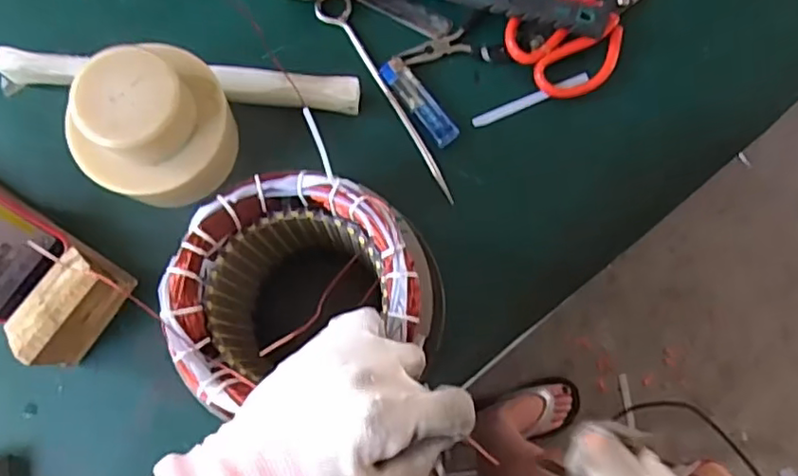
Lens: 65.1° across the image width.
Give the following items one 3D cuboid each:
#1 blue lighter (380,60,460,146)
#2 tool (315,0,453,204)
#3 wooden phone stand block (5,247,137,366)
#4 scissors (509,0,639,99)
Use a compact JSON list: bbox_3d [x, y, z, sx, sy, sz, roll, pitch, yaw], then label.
[{"bbox_3d":[0.018,-0.117,0.535,0.023,0.014,0.086,-38,80,-7],"label":"blue lighter"},{"bbox_3d":[-0.015,-0.123,0.536,0.031,0.014,0.211,-27,79,-5],"label":"tool"},{"bbox_3d":[-0.252,0.051,0.473,0.057,0.059,0.082,36,81,8],"label":"wooden phone stand block"},{"bbox_3d":[0.174,-0.191,0.543,0.156,0.016,0.087,-39,80,-7],"label":"scissors"}]

